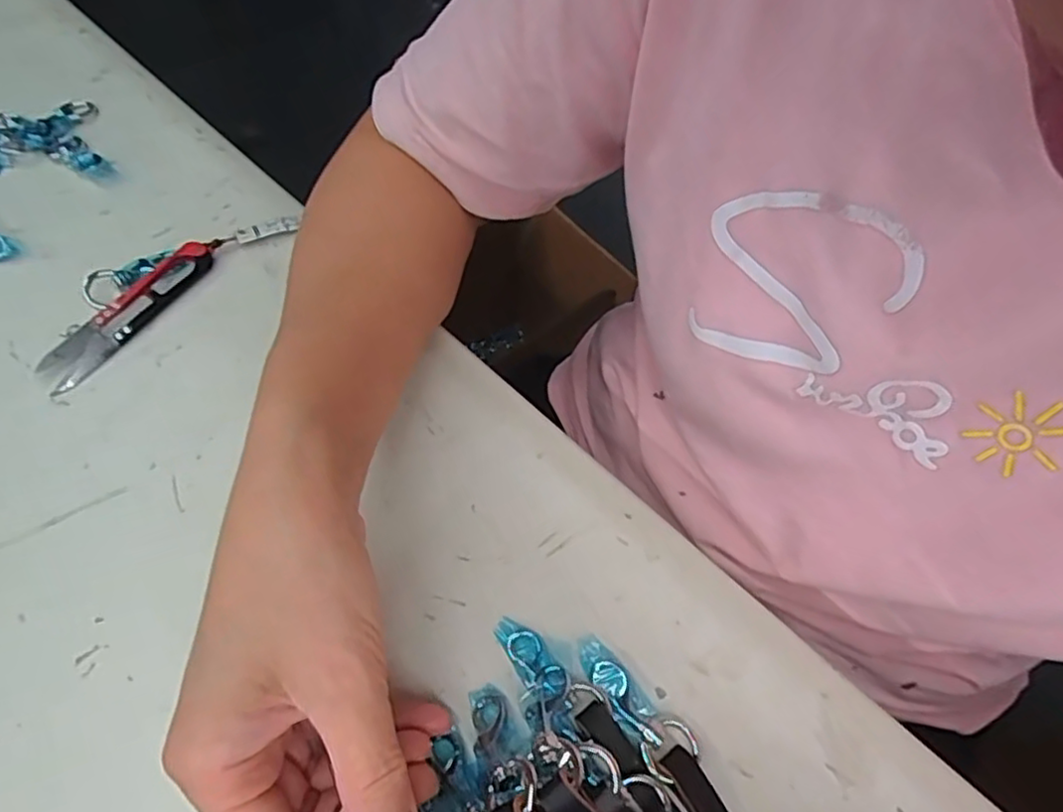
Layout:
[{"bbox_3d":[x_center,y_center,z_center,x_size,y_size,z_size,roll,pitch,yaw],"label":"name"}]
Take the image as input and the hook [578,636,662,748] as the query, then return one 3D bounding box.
[{"bbox_3d":[0.035,0.111,0.259,0.015,0.006,0.046,-33,65,-19],"label":"hook"}]

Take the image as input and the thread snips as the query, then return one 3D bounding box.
[{"bbox_3d":[-0.213,-0.051,0.345,0.027,0.014,0.102,30,64,16],"label":"thread snips"}]

